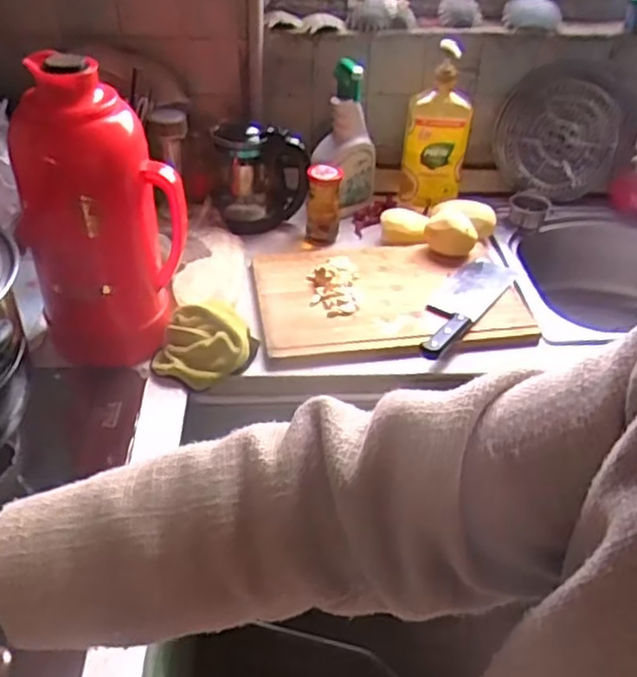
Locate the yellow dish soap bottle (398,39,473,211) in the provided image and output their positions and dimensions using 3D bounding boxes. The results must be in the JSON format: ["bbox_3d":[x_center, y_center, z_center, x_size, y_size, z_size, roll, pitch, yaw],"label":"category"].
[{"bbox_3d":[0.217,-0.376,1.237,0.110,0.270,0.104,10,38,10],"label":"yellow dish soap bottle"}]

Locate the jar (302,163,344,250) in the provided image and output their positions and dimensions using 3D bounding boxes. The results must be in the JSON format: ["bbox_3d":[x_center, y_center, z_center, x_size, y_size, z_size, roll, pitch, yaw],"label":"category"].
[{"bbox_3d":[0.007,-0.230,1.191,0.060,0.144,0.074,6,37,4],"label":"jar"}]

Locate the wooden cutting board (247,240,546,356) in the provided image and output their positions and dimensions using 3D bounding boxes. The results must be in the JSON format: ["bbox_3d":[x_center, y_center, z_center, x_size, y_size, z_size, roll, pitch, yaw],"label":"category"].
[{"bbox_3d":[0.110,-0.079,1.079,0.401,0.031,0.298,-1,37,-4],"label":"wooden cutting board"}]

